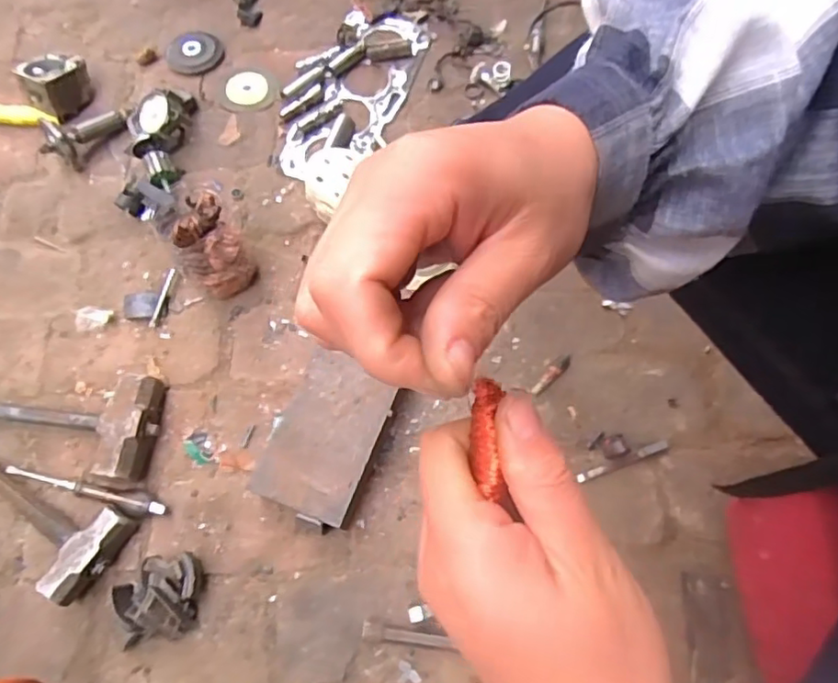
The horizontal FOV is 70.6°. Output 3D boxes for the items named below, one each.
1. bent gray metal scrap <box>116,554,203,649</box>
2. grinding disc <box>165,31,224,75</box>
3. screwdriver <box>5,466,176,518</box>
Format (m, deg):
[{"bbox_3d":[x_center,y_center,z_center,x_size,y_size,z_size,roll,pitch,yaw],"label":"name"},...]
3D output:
[{"bbox_3d":[-0.292,0.289,0.664,0.081,0.056,0.084,-9,68,-2],"label":"bent gray metal scrap"},{"bbox_3d":[-0.370,-0.474,0.969,0.095,0.012,0.095,0,68,1],"label":"grinding disc"},{"bbox_3d":[-0.406,0.180,0.724,0.204,0.022,0.028,14,69,6],"label":"screwdriver"}]

